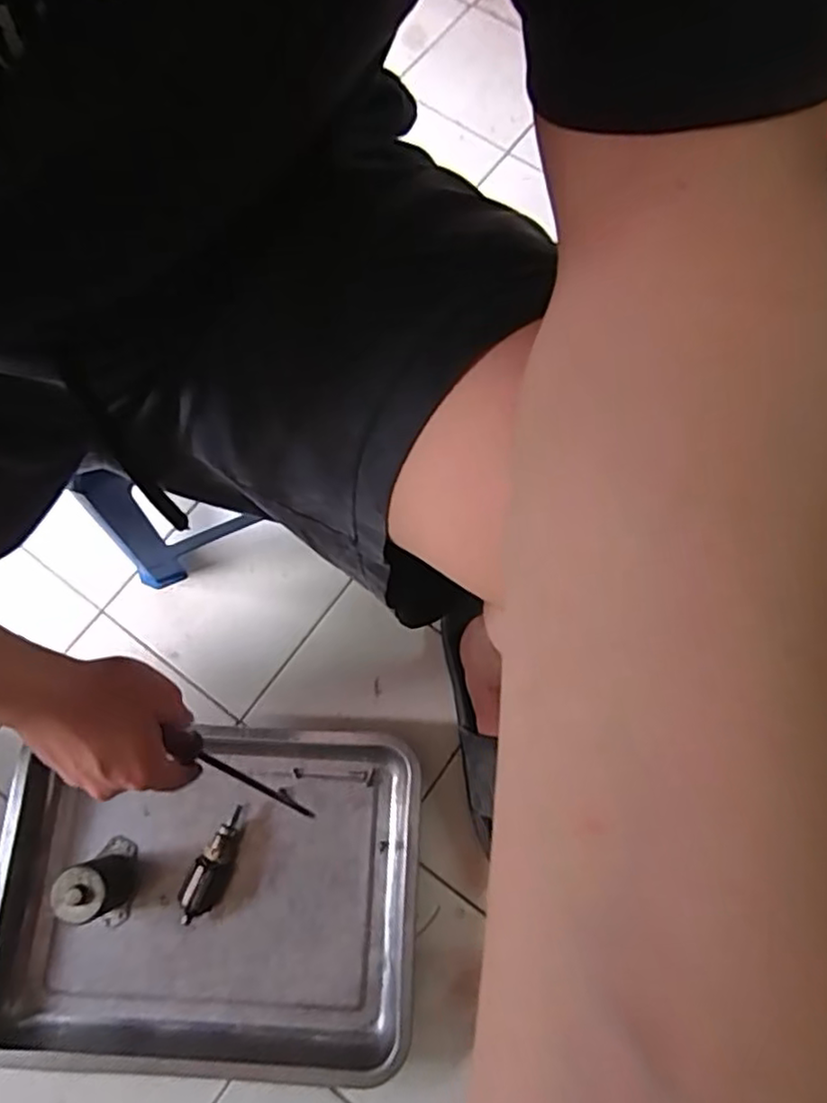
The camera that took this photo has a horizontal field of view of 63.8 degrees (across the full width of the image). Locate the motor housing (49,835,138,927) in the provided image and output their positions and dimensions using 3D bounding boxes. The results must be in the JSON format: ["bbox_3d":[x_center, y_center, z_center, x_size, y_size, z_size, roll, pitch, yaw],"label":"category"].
[{"bbox_3d":[-0.292,0.311,0.615,0.042,0.076,0.074,-12,74,-4],"label":"motor housing"}]

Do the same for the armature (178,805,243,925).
[{"bbox_3d":[-0.194,0.303,0.645,0.030,0.038,0.105,20,74,5],"label":"armature"}]

